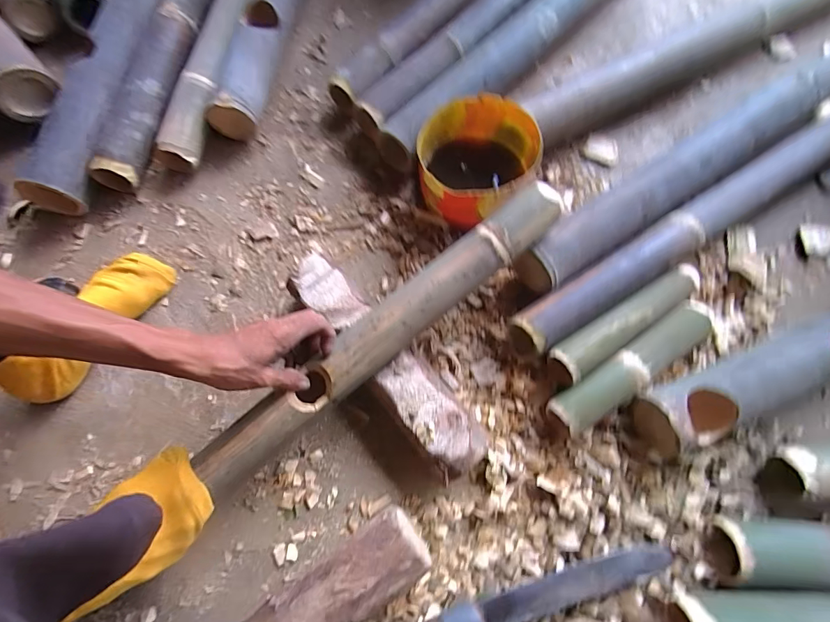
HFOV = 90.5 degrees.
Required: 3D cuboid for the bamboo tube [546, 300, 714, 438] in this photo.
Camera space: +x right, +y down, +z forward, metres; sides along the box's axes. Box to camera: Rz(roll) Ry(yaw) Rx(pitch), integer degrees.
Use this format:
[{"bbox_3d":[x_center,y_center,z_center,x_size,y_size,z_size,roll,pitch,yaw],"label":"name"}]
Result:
[{"bbox_3d":[0.256,0.064,0.481,0.233,0.036,0.044,-32,74,-11],"label":"bamboo tube"}]

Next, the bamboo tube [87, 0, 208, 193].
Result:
[{"bbox_3d":[-0.376,-0.474,0.673,0.073,0.069,0.630,6,72,4],"label":"bamboo tube"}]

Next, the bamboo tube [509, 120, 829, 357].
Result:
[{"bbox_3d":[0.370,-0.114,0.540,0.583,0.060,0.057,-31,74,-10],"label":"bamboo tube"}]

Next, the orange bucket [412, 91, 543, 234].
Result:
[{"bbox_3d":[0.078,-0.187,0.543,0.141,0.096,0.155,0,71,0],"label":"orange bucket"}]

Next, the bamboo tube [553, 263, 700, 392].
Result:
[{"bbox_3d":[0.255,0.011,0.495,0.228,0.042,0.043,-33,74,-11],"label":"bamboo tube"}]

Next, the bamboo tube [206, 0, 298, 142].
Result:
[{"bbox_3d":[-0.229,-0.546,0.701,0.083,0.070,0.577,7,71,2],"label":"bamboo tube"}]

